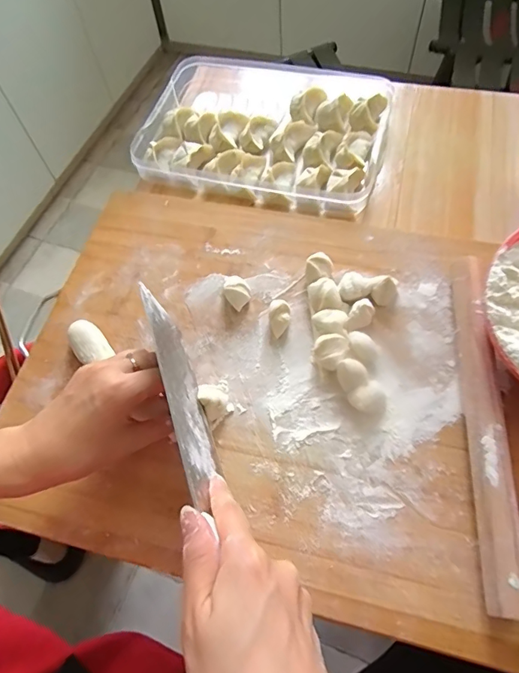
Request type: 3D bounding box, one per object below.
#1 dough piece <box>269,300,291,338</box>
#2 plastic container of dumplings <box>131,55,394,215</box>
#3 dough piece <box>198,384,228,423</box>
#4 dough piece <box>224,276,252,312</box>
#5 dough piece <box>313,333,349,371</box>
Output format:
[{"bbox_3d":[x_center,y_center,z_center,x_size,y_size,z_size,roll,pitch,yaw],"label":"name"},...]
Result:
[{"bbox_3d":[0.018,-0.016,0.400,0.018,0.020,0.029,7,63,8],"label":"dough piece"},{"bbox_3d":[0.010,-0.257,0.545,0.271,0.042,0.237,12,64,10],"label":"plastic container of dumplings"},{"bbox_3d":[-0.037,0.051,0.367,0.021,0.022,0.028,-25,63,-9],"label":"dough piece"},{"bbox_3d":[-0.020,-0.040,0.414,0.023,0.023,0.028,-8,62,0],"label":"dough piece"},{"bbox_3d":[0.060,0.013,0.380,0.026,0.020,0.030,21,66,14],"label":"dough piece"}]

